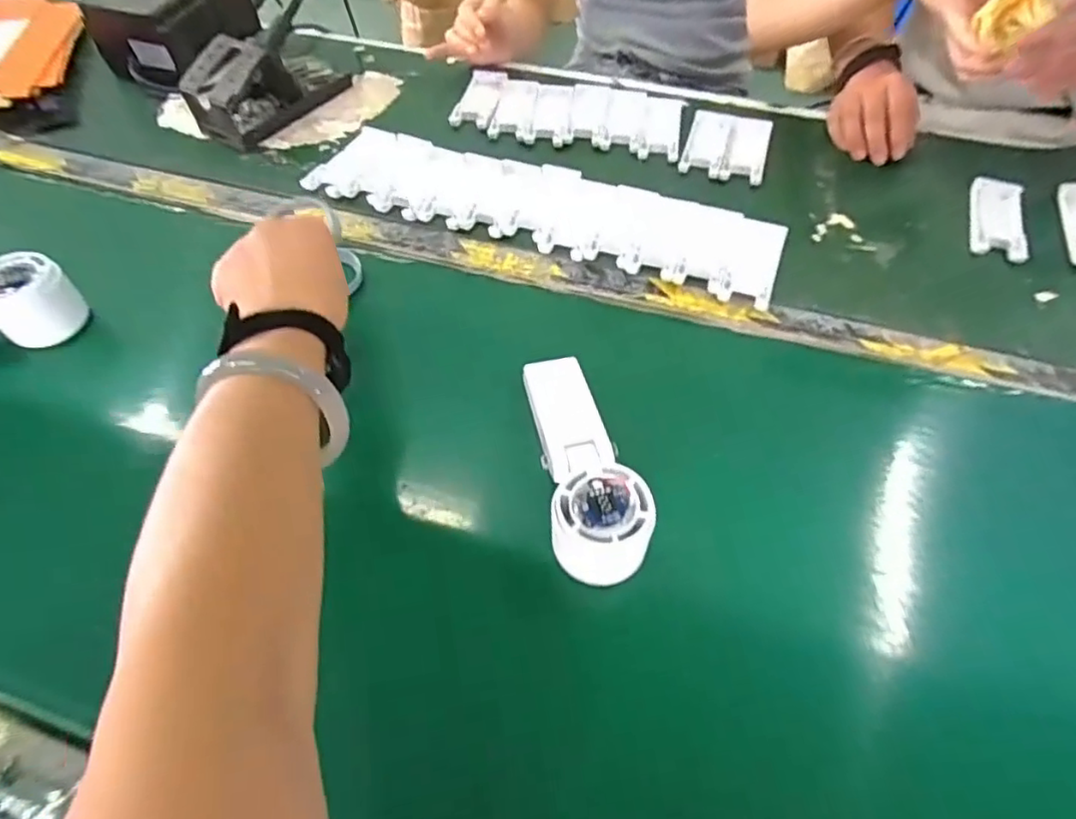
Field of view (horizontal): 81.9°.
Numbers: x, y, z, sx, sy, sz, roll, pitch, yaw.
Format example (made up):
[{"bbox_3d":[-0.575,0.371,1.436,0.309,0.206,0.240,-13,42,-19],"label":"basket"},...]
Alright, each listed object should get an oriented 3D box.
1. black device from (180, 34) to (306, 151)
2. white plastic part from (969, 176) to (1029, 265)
[{"bbox_3d":[-0.302,-0.327,0.628,0.072,0.070,0.097,20,57,13],"label":"black device"},{"bbox_3d":[0.414,-0.172,0.556,0.041,0.009,0.104,17,57,11],"label":"white plastic part"}]

